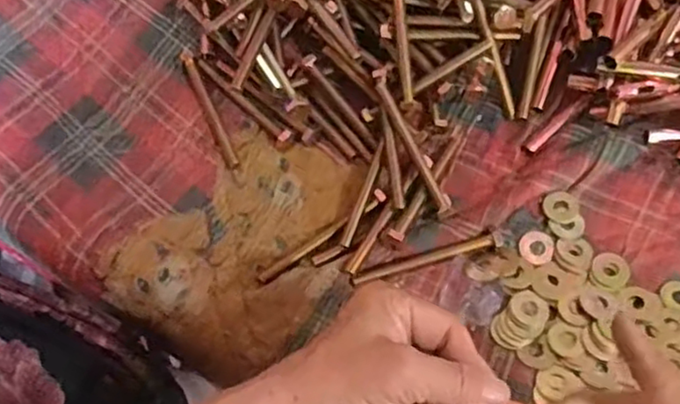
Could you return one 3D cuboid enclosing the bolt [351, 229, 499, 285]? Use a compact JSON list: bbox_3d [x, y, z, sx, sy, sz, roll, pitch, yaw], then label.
[{"bbox_3d":[0.058,0.037,0.437,0.103,0.008,0.011,-13,68,-4],"label":"bolt"}]

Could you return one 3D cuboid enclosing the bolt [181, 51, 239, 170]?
[{"bbox_3d":[-0.100,-0.072,0.492,0.009,0.008,0.109,-23,70,-7],"label":"bolt"}]

